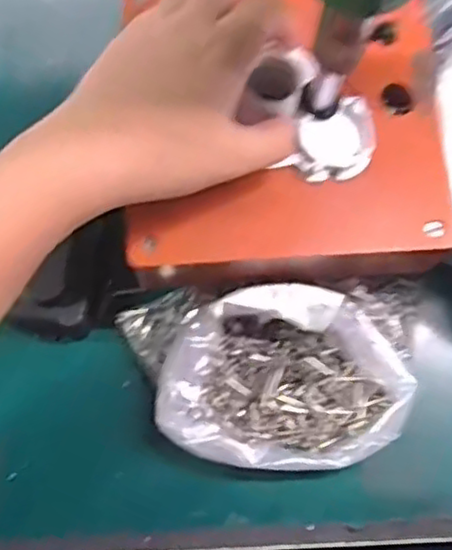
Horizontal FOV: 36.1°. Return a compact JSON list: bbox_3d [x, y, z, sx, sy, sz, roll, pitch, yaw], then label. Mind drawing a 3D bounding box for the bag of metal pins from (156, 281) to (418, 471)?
[{"bbox_3d":[0.030,0.053,0.348,0.123,0.045,0.087,6,76,0],"label":"bag of metal pins"}]

